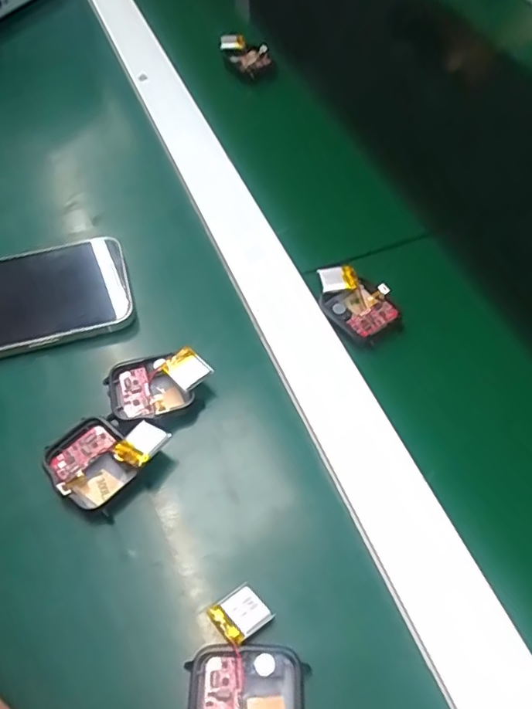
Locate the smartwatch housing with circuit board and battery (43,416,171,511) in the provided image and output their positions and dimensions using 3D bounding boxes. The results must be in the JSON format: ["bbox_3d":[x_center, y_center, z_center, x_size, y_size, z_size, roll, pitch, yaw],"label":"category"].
[{"bbox_3d":[-0.079,0.048,0.262,0.043,0.020,0.049,39,63,24],"label":"smartwatch housing with circuit board and battery"}]

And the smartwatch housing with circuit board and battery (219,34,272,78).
[{"bbox_3d":[-0.014,-0.264,0.474,0.040,0.019,0.045,-38,63,-24],"label":"smartwatch housing with circuit board and battery"}]

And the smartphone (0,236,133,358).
[{"bbox_3d":[-0.153,-0.032,0.316,0.143,0.013,0.073,-15,58,-5],"label":"smartphone"}]

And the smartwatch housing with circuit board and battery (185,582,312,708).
[{"bbox_3d":[-0.007,0.125,0.213,0.046,0.009,0.058,2,55,0],"label":"smartwatch housing with circuit board and battery"}]

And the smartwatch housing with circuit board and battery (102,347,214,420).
[{"bbox_3d":[-0.056,0.016,0.282,0.052,0.015,0.036,-15,56,-11],"label":"smartwatch housing with circuit board and battery"}]

